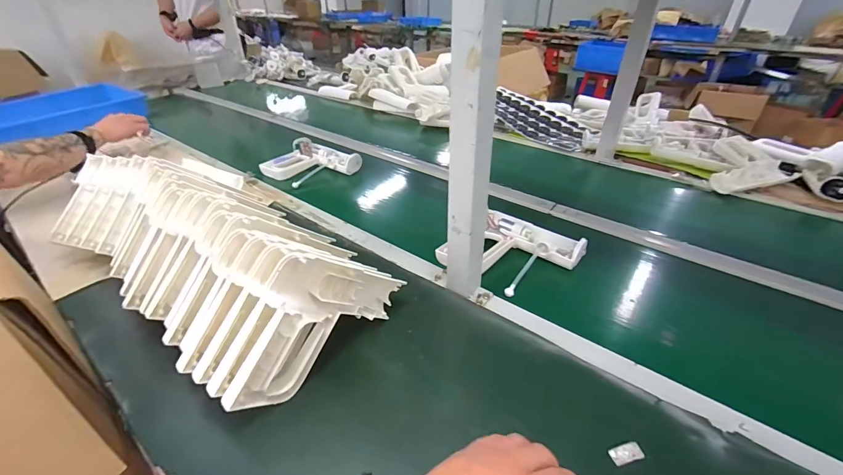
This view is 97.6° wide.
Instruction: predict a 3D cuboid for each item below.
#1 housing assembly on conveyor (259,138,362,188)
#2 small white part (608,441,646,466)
[{"bbox_3d":[-0.299,-0.205,1.002,0.219,0.055,0.203,23,40,30],"label":"housing assembly on conveyor"},{"bbox_3d":[0.217,0.228,0.391,0.034,0.004,0.019,-7,35,-10],"label":"small white part"}]

